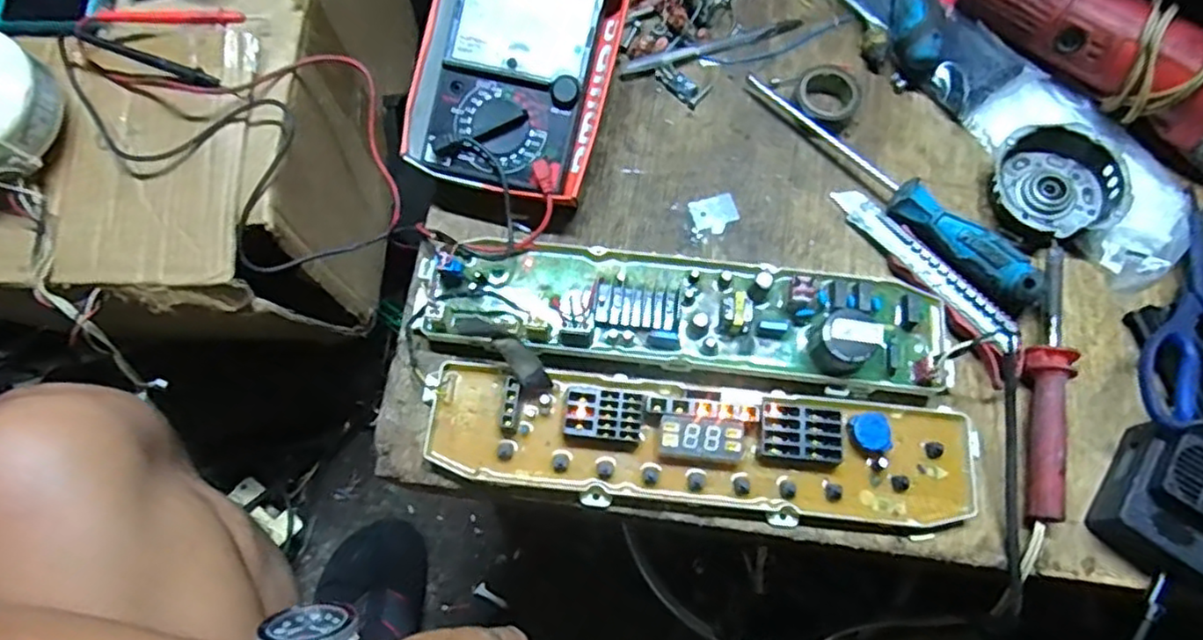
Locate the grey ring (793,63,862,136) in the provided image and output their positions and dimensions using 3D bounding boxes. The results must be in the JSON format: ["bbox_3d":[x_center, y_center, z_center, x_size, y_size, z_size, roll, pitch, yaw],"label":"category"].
[{"bbox_3d":[0.171,-0.169,0.505,0.047,0.025,0.041,28,73,9],"label":"grey ring"}]

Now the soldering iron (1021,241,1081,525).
[{"bbox_3d":[0.285,0.037,0.432,0.026,0.027,0.179,9,71,3],"label":"soldering iron"}]

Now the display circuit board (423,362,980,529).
[{"bbox_3d":[0.060,0.079,0.418,0.336,0.020,0.075,6,71,2],"label":"display circuit board"}]

